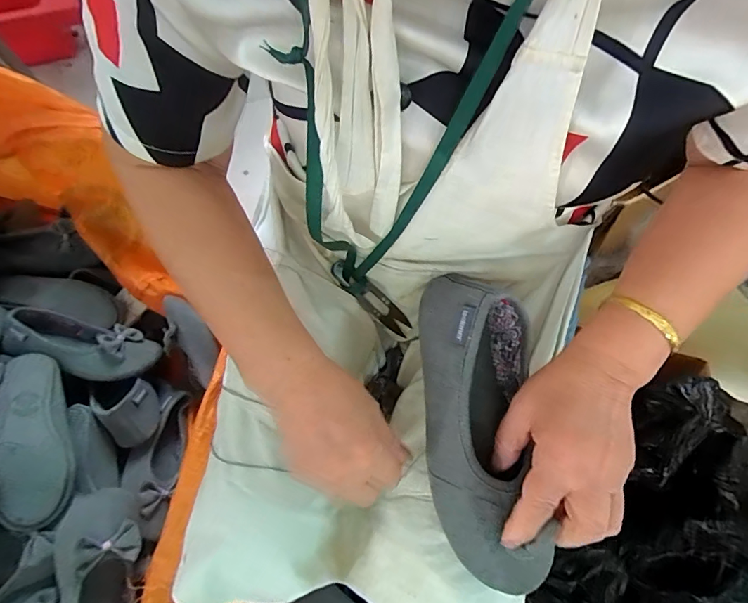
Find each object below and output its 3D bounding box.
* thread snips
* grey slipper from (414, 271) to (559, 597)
[{"bbox_3d":[-0.002,-0.002,0.434,0.103,0.010,0.023,41,73,-20],"label":"thread snips"},{"bbox_3d":[0.084,0.096,0.348,0.081,0.073,0.234,-3,80,-1],"label":"grey slipper"}]

